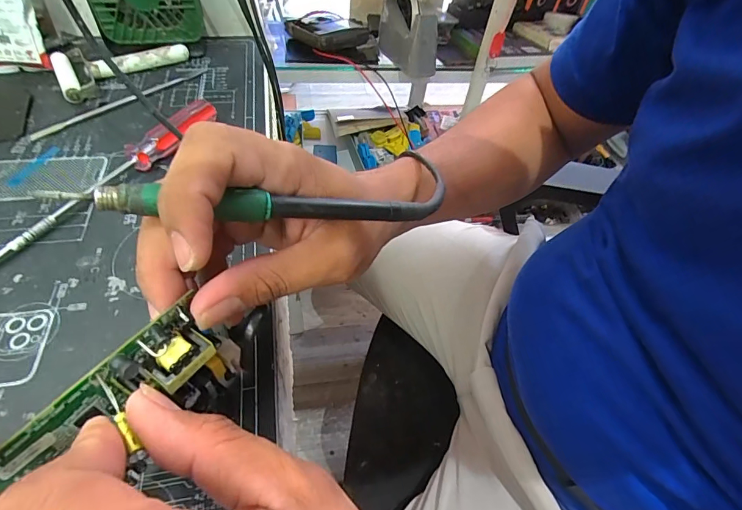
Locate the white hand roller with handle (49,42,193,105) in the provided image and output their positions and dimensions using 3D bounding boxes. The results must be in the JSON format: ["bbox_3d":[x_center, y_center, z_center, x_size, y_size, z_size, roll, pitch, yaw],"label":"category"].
[{"bbox_3d":[-0.240,-0.190,0.386,0.120,0.021,0.062,-25,59,-24],"label":"white hand roller with handle"}]

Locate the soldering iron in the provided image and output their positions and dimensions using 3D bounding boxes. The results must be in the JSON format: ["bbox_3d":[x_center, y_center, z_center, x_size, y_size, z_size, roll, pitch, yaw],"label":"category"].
[{"bbox_3d":[-0.037,-0.029,0.171,0.165,0.015,0.019,-3,51,-28],"label":"soldering iron"}]

